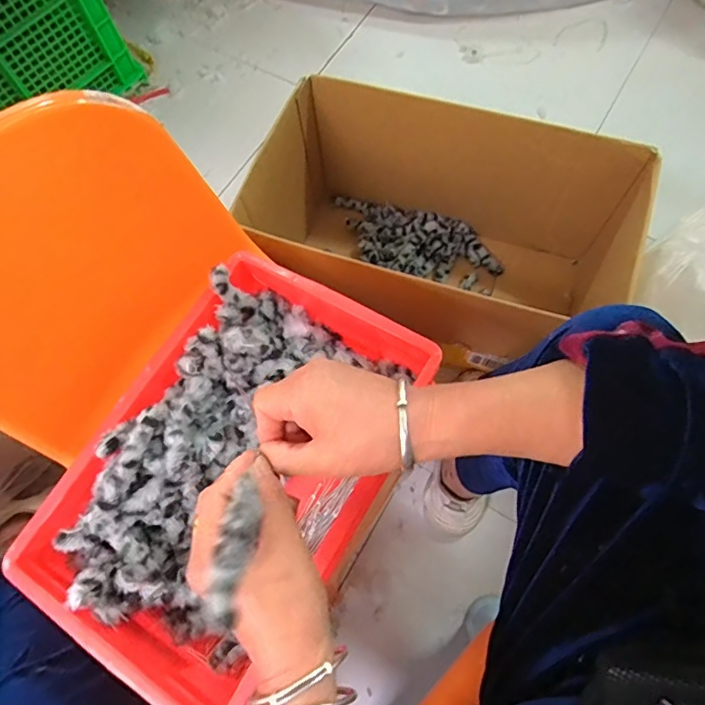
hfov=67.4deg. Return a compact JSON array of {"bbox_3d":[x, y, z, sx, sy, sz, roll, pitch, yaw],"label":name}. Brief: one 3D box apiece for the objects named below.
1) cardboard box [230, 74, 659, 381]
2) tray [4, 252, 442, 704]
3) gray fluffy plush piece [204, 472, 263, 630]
[{"bbox_3d":[0.124,-0.172,0.838,0.526,0.307,0.315,19,71,10],"label":"cardboard box"},{"bbox_3d":[-0.108,0.103,0.501,0.251,0.088,0.368,31,73,14],"label":"tray"},{"bbox_3d":[-0.064,0.108,0.297,0.018,0.017,0.090,-3,29,2],"label":"gray fluffy plush piece"}]

